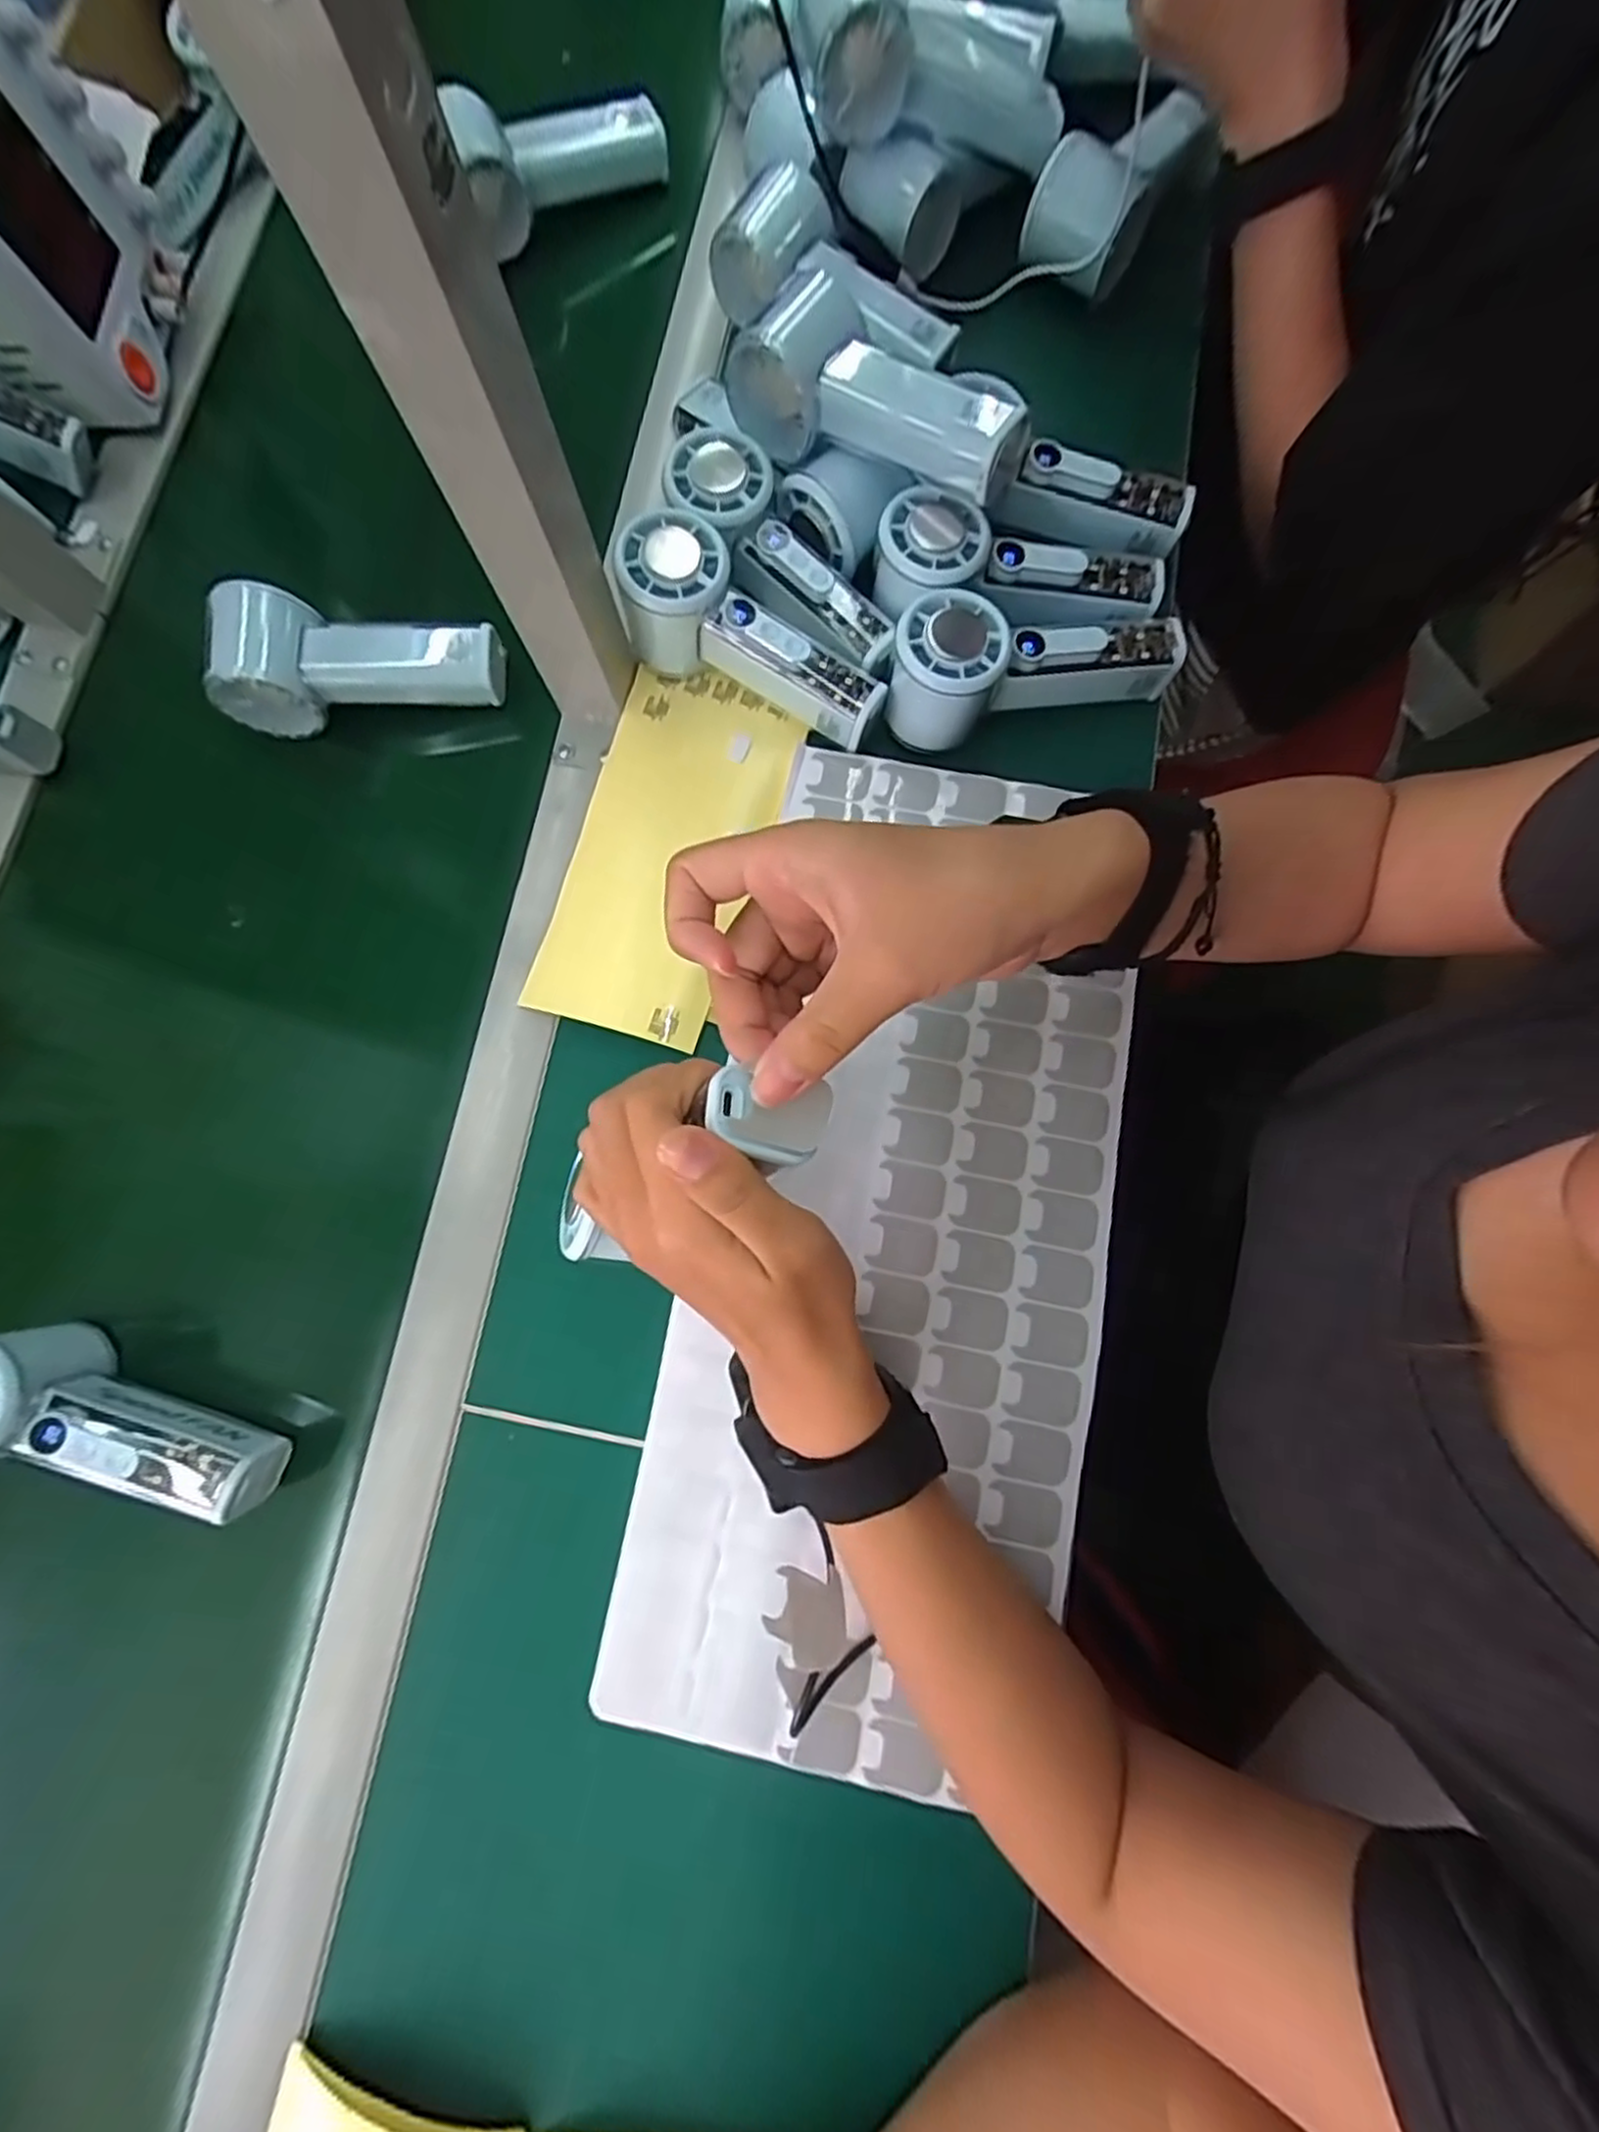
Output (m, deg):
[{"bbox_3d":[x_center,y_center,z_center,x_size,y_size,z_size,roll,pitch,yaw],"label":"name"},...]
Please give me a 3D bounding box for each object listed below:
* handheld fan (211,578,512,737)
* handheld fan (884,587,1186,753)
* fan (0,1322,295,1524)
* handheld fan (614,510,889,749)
[{"bbox_3d":[-0.247,-0.224,0.408,0.144,0.045,0.057,2,79,3],"label":"handheld fan"},{"bbox_3d":[0.125,-0.213,0.386,0.153,0.049,0.056,-7,78,2],"label":"handheld fan"},{"bbox_3d":[-0.323,0.168,0.343,0.155,0.056,0.049,22,80,-7],"label":"fan"},{"bbox_3d":[-0.027,-0.226,0.399,0.149,0.054,0.054,30,81,-7],"label":"handheld fan"}]

